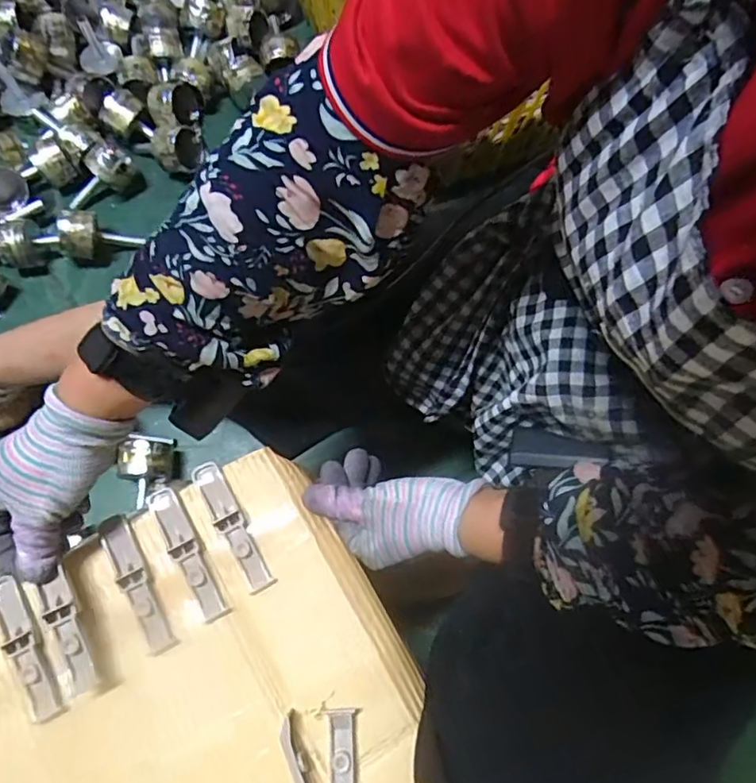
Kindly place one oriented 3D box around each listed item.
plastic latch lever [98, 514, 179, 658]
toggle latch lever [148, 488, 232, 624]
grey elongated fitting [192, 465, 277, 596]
[{"bbox_3d":[-0.172,0.136,0.403,0.020,0.015,0.101,-30,76,-10],"label":"plastic latch lever"},{"bbox_3d":[-0.139,0.118,0.413,0.021,0.015,0.101,-30,76,-10],"label":"toggle latch lever"},{"bbox_3d":[-0.107,0.098,0.417,0.020,0.015,0.102,-30,76,-10],"label":"grey elongated fitting"}]

